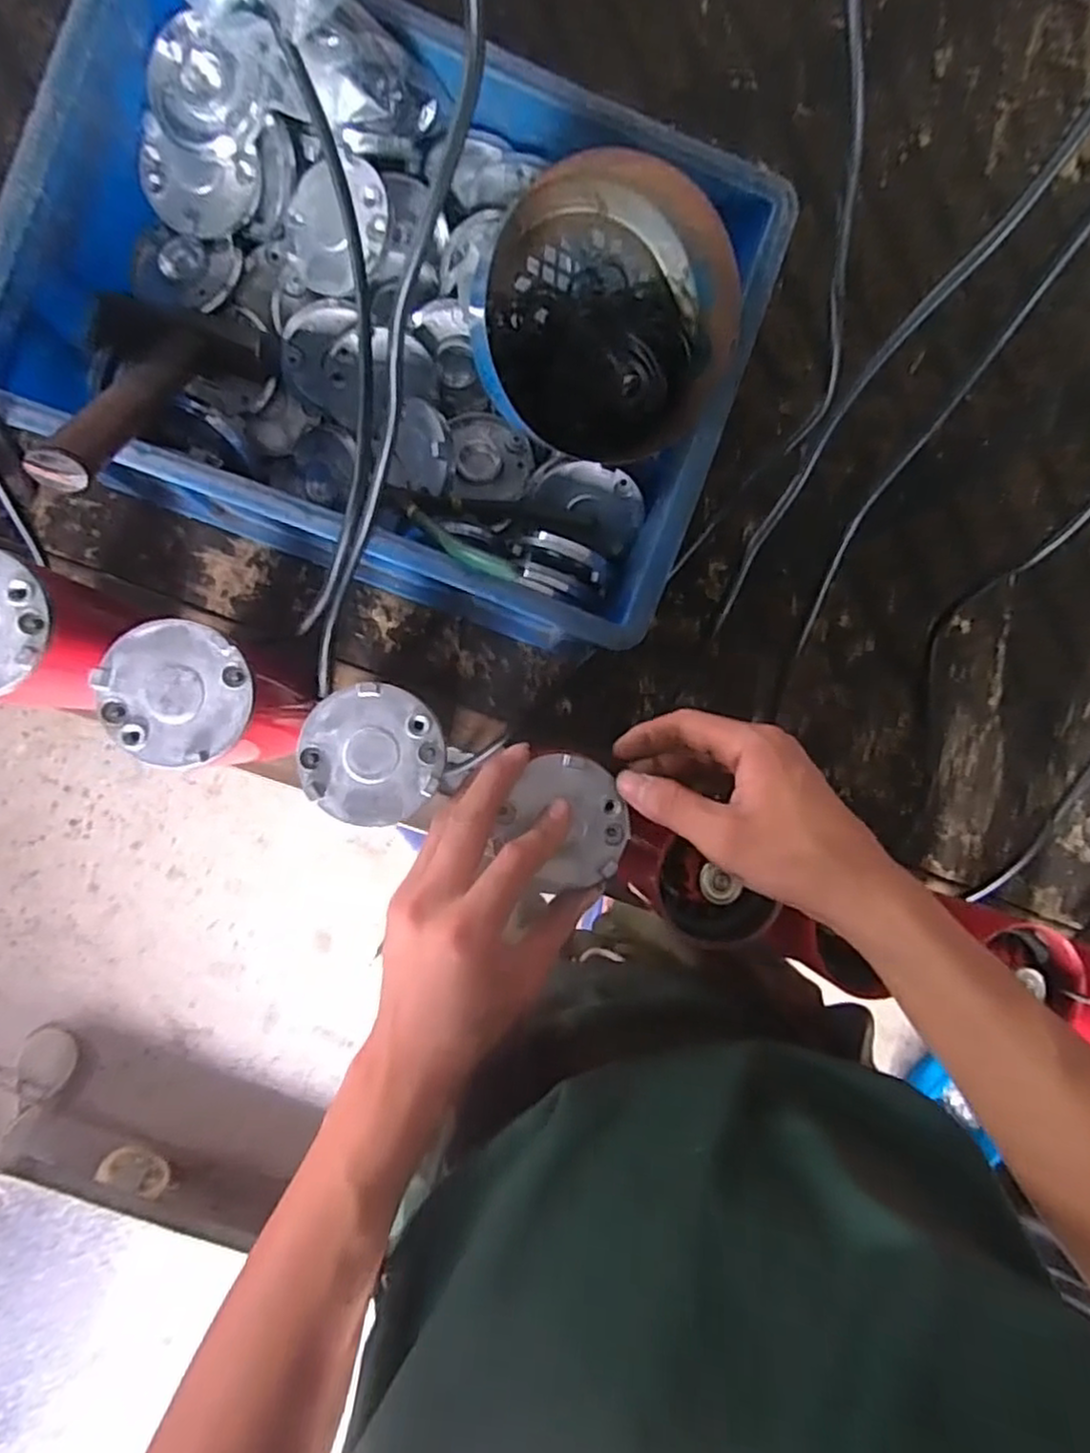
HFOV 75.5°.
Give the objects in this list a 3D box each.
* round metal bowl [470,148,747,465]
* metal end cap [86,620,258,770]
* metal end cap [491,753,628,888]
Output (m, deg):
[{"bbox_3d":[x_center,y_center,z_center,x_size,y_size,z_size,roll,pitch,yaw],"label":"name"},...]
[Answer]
[{"bbox_3d":[0.034,-0.237,0.402,0.143,0.078,0.136,0,91,-6],"label":"round metal bowl"},{"bbox_3d":[-0.189,-0.017,0.359,0.072,0.009,0.070,0,92,-5],"label":"metal end cap"},{"bbox_3d":[0.014,0.052,0.379,0.065,0.010,0.066,0,91,-6],"label":"metal end cap"}]

